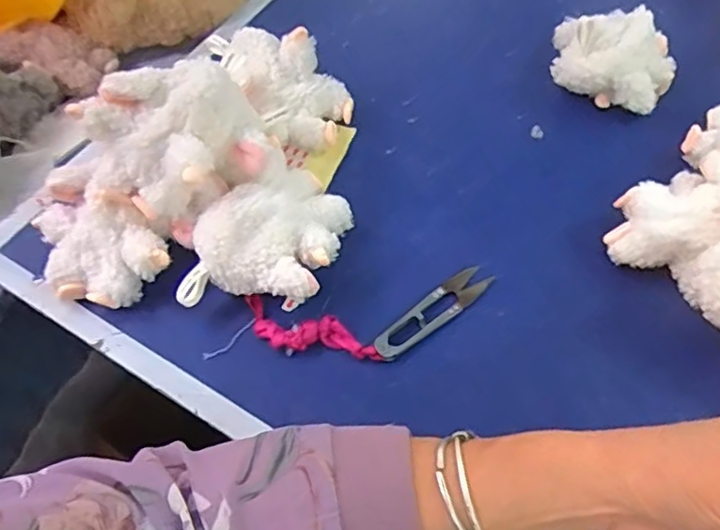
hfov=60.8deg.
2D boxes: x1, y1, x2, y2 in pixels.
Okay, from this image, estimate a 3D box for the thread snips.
[{"bbox_3d":[0.052,0.032,0.440,0.102,0.006,0.025,-34,63,-18],"label":"thread snips"}]

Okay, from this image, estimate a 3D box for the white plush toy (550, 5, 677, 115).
[{"bbox_3d":[0.225,-0.189,0.536,0.103,0.058,0.082,14,60,11],"label":"white plush toy"}]

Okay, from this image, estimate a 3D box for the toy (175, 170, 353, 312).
[{"bbox_3d":[-0.060,-0.018,0.443,0.086,0.068,0.125,21,61,14],"label":"toy"}]

